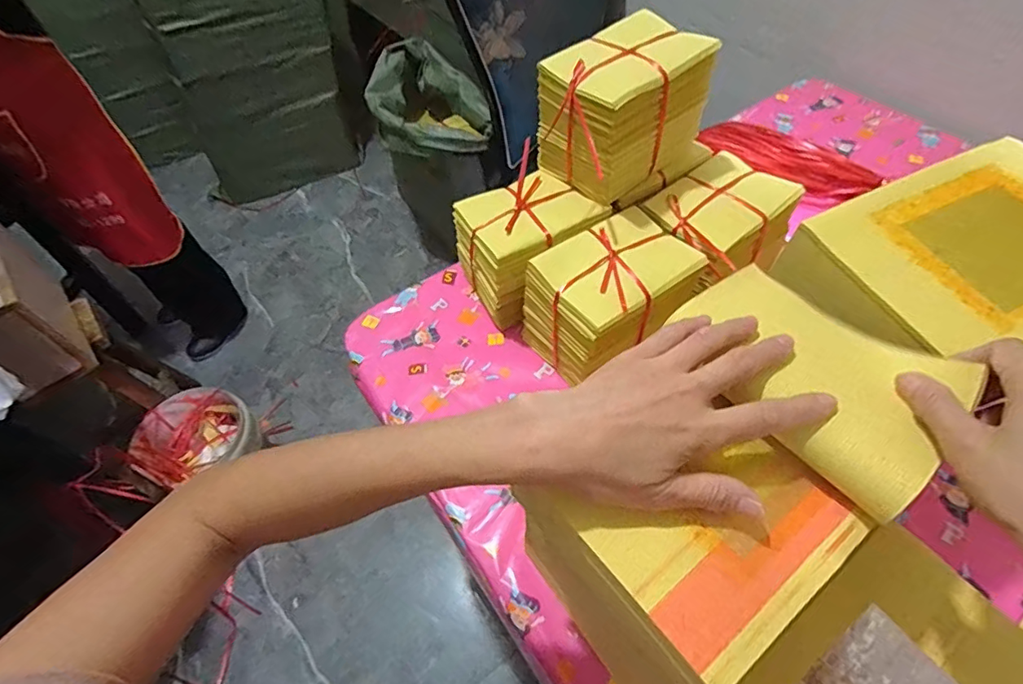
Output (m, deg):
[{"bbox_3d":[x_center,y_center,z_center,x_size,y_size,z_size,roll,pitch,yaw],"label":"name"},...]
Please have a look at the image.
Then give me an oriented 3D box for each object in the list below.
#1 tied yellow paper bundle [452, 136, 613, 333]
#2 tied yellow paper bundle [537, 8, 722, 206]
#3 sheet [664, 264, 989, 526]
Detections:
[{"bbox_3d":[0.018,-0.120,0.675,0.155,0.138,0.151,-29,57,-16],"label":"tied yellow paper bundle"},{"bbox_3d":[0.124,-0.265,0.604,0.171,0.133,0.117,-32,58,-18],"label":"tied yellow paper bundle"},{"bbox_3d":[0.185,0.013,0.328,0.115,0.020,0.160,-39,60,-22],"label":"sheet"}]

